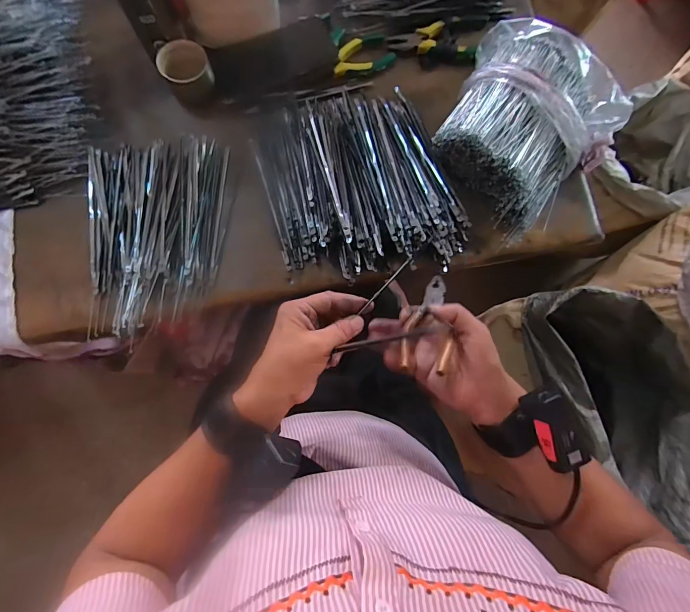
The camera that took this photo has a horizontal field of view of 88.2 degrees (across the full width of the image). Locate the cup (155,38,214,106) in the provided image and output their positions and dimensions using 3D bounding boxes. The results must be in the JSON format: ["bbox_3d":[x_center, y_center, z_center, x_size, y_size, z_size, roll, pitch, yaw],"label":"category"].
[{"bbox_3d":[-0.209,-0.313,0.476,0.059,0.042,0.054,1,81,-4],"label":"cup"}]

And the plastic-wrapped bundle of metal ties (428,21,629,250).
[{"bbox_3d":[0.230,-0.245,0.468,0.214,0.079,0.232,-41,86,-9],"label":"plastic-wrapped bundle of metal ties"}]

